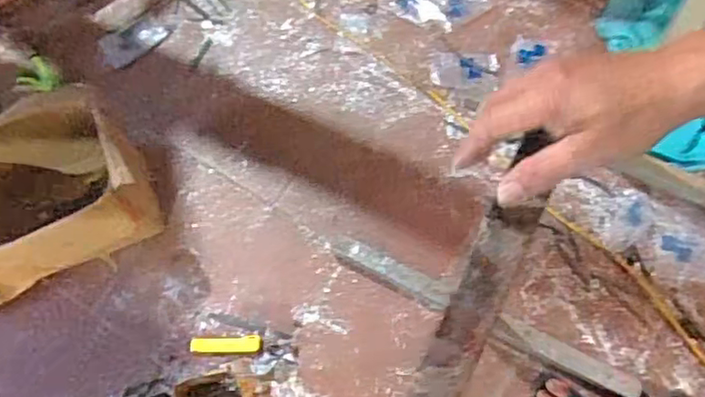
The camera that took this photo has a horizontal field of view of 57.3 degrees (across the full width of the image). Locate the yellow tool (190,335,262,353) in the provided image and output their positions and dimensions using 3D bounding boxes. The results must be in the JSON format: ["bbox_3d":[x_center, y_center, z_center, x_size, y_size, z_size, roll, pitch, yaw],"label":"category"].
[{"bbox_3d":[-0.260,0.301,1.324,0.147,0.017,0.035,-2,69,5],"label":"yellow tool"}]

